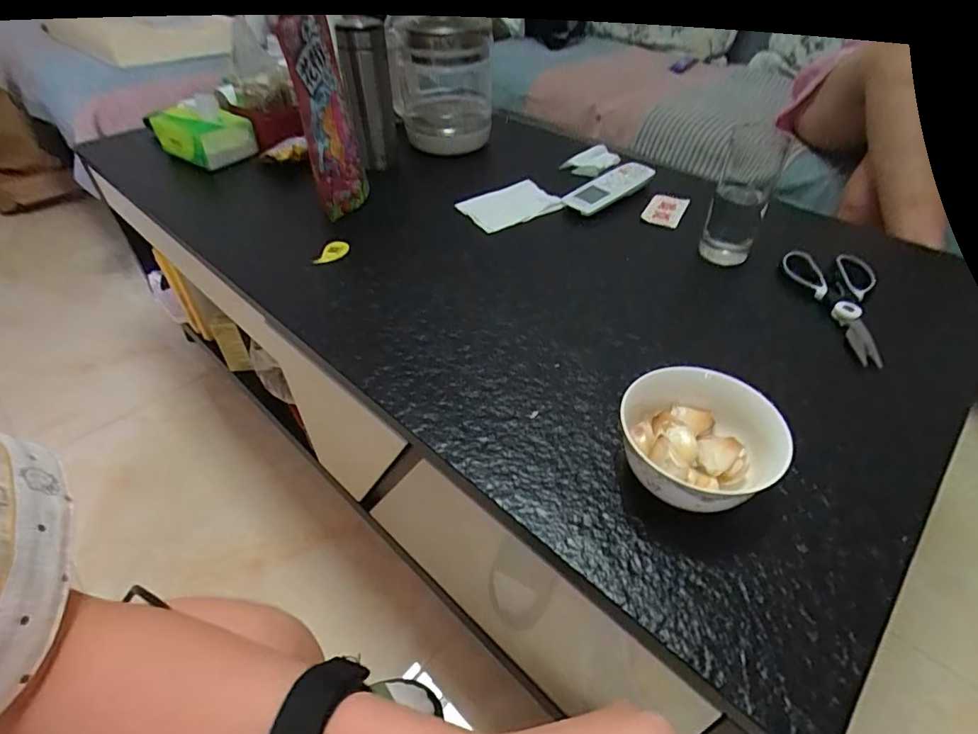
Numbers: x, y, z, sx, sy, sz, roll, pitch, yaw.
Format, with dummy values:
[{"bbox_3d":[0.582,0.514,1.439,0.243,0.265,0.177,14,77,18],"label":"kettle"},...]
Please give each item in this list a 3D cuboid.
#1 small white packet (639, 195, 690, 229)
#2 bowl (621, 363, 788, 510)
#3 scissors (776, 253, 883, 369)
[{"bbox_3d":[0.253,-0.225,0.732,0.051,0.006,0.085,22,51,17],"label":"small white packet"},{"bbox_3d":[0.154,0.060,0.371,0.111,0.069,0.099,11,44,11],"label":"bowl"},{"bbox_3d":[0.391,-0.073,0.547,0.085,0.020,0.191,-2,43,-2],"label":"scissors"}]

